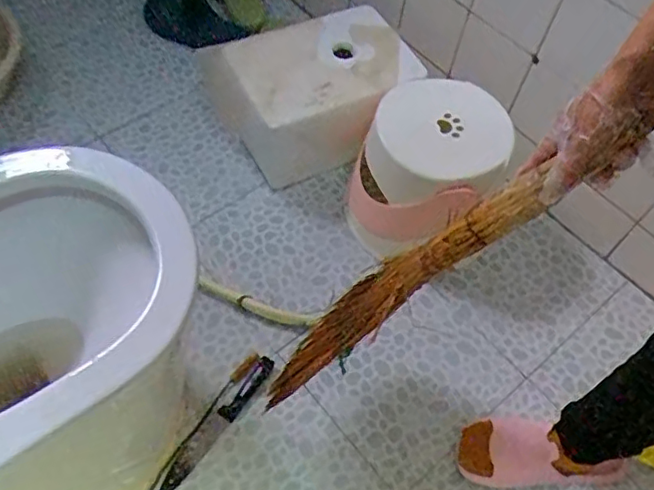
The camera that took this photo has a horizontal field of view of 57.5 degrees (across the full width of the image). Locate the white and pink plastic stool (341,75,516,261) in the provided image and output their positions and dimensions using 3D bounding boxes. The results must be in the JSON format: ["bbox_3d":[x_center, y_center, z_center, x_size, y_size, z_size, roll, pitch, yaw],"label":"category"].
[{"bbox_3d":[0.166,-0.132,1.050,0.242,0.227,0.242,10,58,1],"label":"white and pink plastic stool"}]

